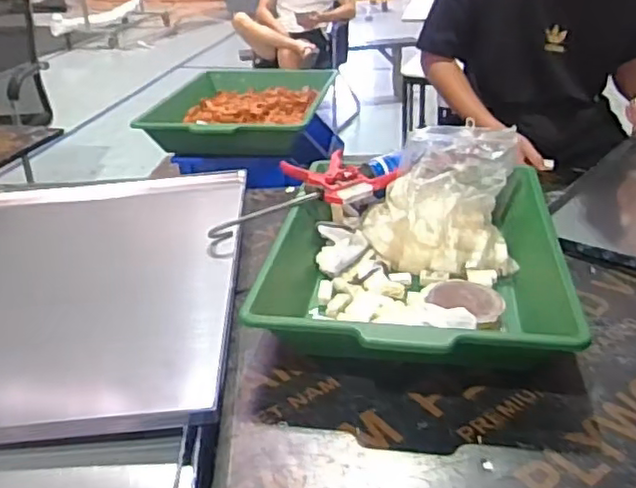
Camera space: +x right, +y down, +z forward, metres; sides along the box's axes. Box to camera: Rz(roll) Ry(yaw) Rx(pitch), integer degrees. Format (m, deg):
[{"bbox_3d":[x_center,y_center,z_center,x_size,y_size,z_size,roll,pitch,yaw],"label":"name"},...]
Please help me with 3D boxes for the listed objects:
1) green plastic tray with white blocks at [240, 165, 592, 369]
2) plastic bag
[{"bbox_3d":[0.131,0.011,0.872,0.357,0.118,0.464,3,29,7],"label":"green plastic tray with white blocks"},{"bbox_3d":[0.185,-0.078,0.962,0.218,0.130,0.248,3,29,7],"label":"plastic bag"}]

